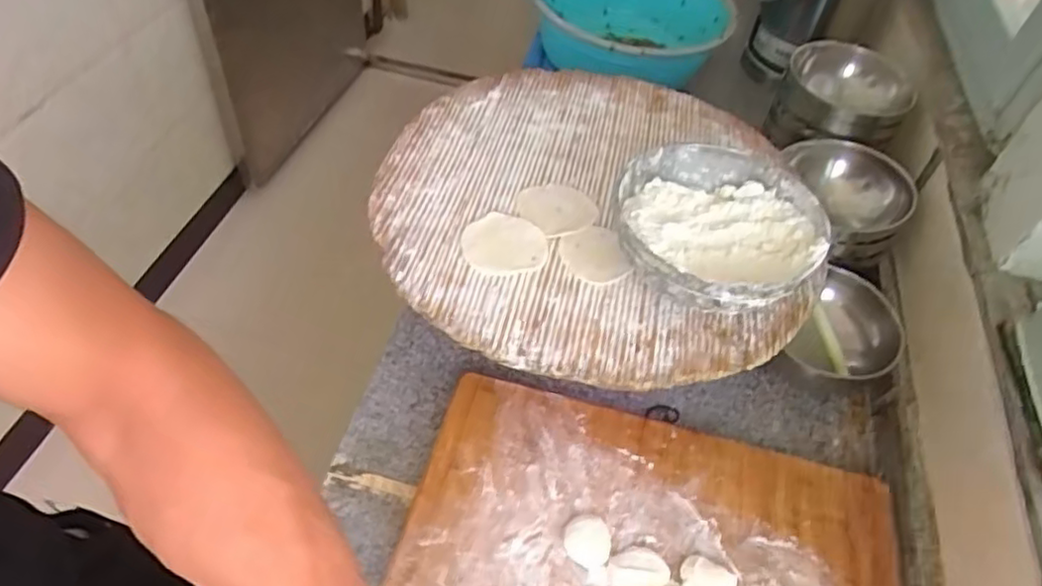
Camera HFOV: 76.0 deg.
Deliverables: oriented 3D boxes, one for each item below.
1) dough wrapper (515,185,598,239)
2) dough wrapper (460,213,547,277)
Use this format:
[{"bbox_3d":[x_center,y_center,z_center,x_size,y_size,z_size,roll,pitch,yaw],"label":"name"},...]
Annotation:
[{"bbox_3d":[0.033,-0.078,0.628,0.071,0.007,0.066,-5,49,-5],"label":"dough wrapper"},{"bbox_3d":[-0.014,-0.044,0.597,0.075,0.005,0.069,3,50,-5],"label":"dough wrapper"}]

